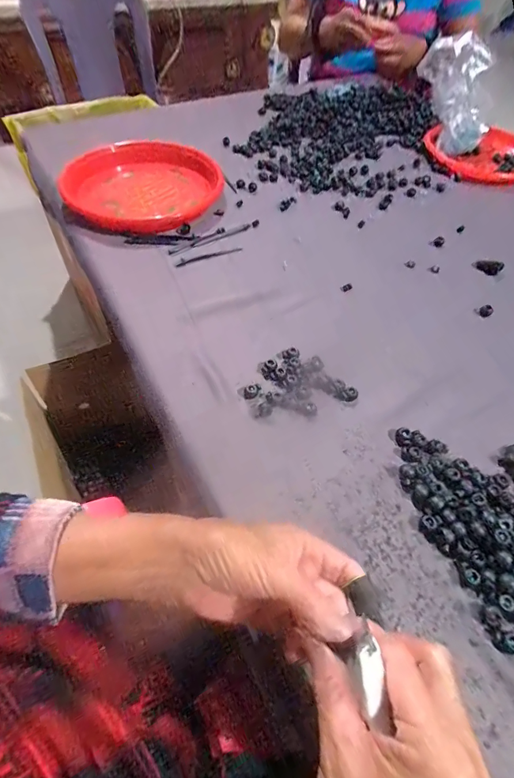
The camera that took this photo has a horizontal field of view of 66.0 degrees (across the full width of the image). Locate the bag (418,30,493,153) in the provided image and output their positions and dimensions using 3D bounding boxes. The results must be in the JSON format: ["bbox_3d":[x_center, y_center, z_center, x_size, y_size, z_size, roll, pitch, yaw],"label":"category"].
[{"bbox_3d":[0.412,-0.611,0.828,0.085,0.114,0.240,-8,85,-9],"label":"bag"}]

